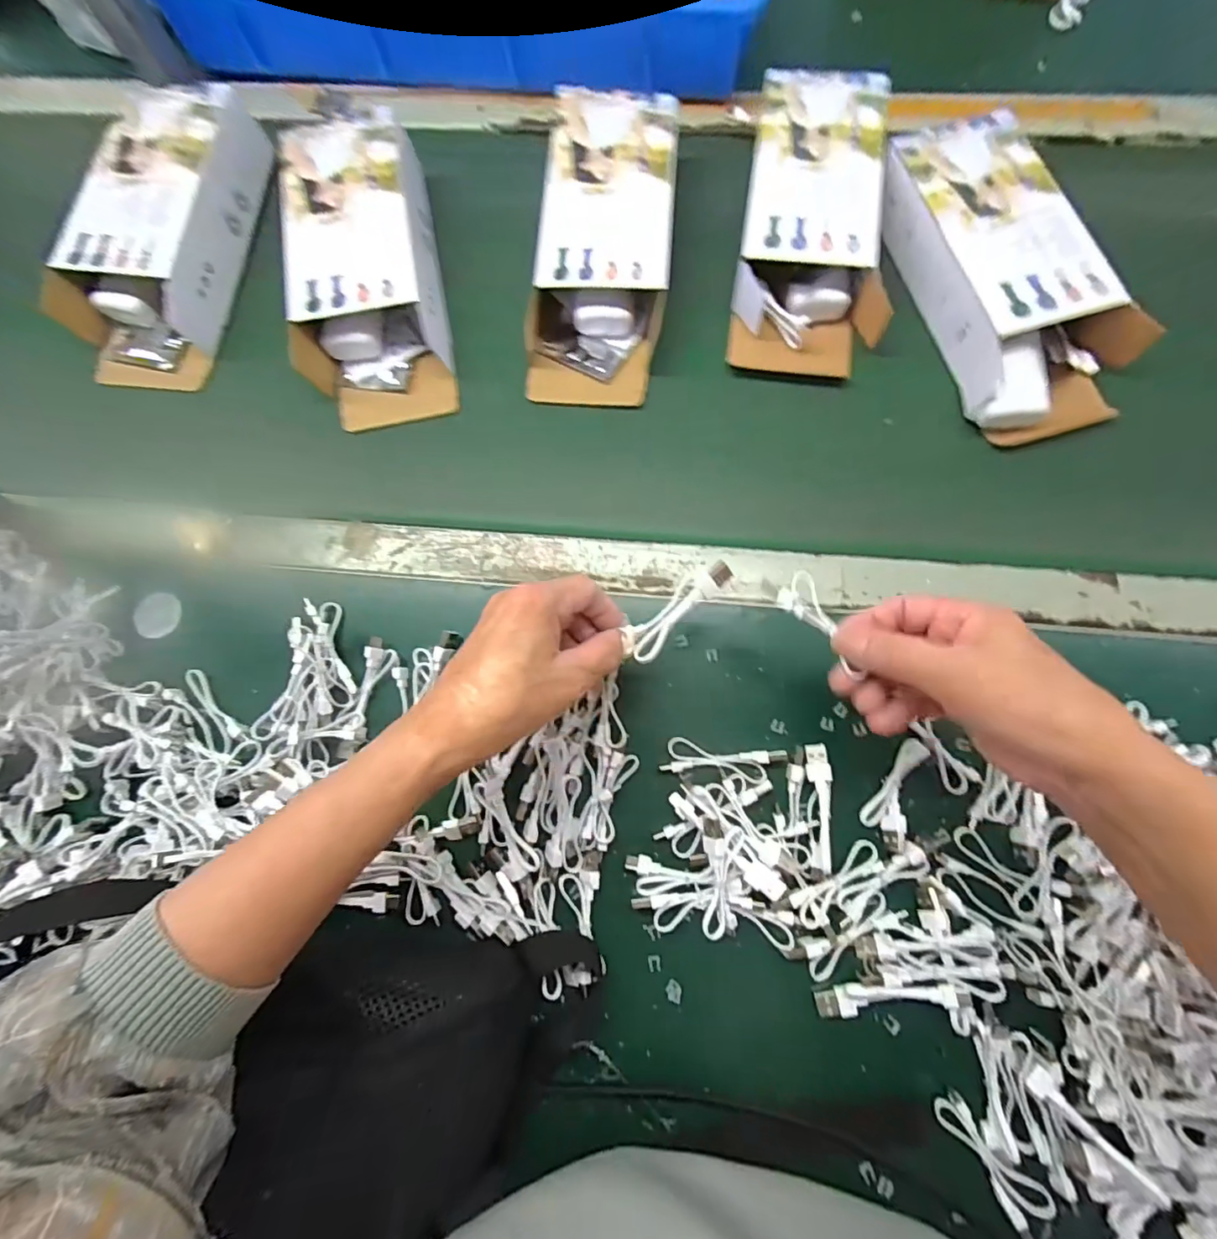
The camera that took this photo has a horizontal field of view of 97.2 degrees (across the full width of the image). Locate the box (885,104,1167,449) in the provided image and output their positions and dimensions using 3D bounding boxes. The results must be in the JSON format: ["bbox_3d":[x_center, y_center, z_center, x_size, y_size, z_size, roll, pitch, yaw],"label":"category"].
[{"bbox_3d":[0.301,-0.266,0.414,0.114,0.063,0.253,-20,75,3],"label":"box"}]

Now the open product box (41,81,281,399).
[{"bbox_3d":[-0.387,-0.327,0.460,0.123,0.069,0.262,6,78,10],"label":"open product box"}]

